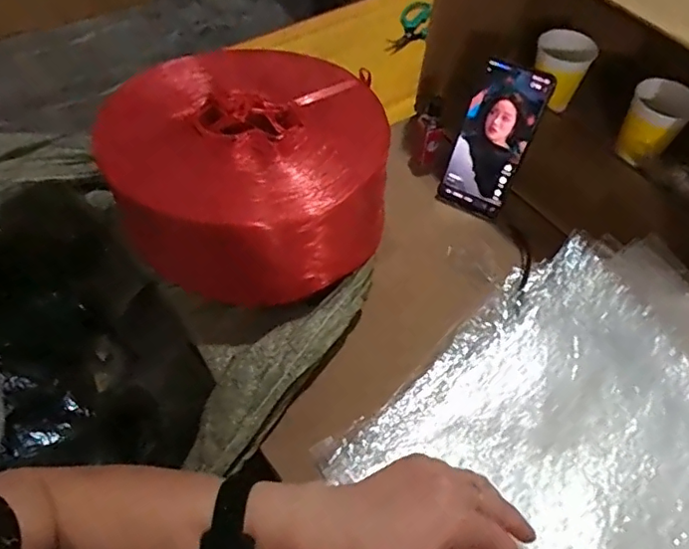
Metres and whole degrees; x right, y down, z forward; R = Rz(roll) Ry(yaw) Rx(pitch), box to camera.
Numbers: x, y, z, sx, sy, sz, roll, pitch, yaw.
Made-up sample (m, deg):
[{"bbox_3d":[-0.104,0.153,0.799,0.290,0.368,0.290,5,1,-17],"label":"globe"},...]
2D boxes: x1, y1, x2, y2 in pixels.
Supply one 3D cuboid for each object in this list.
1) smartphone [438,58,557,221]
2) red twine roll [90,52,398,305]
[{"bbox_3d":[0.156,-0.140,0.596,0.071,0.158,0.015,30,36,19],"label":"smartphone"},{"bbox_3d":[-0.096,-0.101,0.569,0.269,0.135,0.249,1,54,-1],"label":"red twine roll"}]

